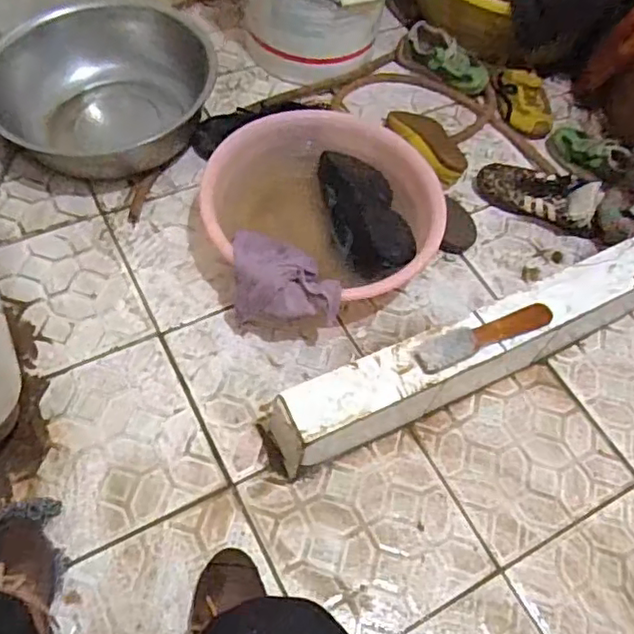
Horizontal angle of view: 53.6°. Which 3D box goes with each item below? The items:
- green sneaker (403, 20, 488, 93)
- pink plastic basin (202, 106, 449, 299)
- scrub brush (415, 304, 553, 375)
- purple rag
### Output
[{"bbox_3d":[0.258,-0.512,1.253,0.188,0.076,0.064,28,60,11],"label":"green sneaker"},{"bbox_3d":[0.007,-0.157,0.991,0.351,0.125,0.320,3,59,-4],"label":"pink plastic basin"},{"bbox_3d":[0.223,0.016,0.823,0.206,0.030,0.046,-20,63,-17],"label":"scrub brush"},{"bbox_3d":[-0.046,-0.068,0.902,0.142,0.083,0.173,-1,59,-7],"label":"purple rag"}]

